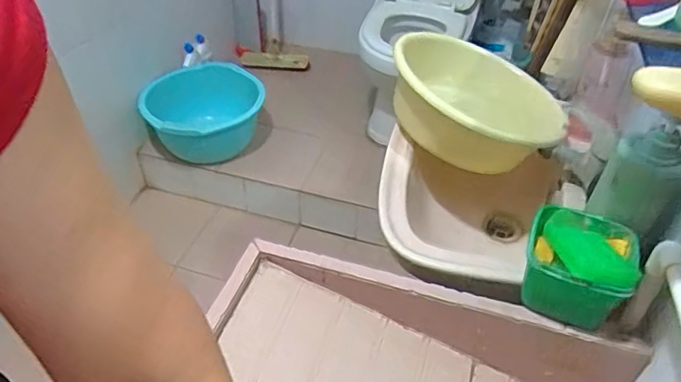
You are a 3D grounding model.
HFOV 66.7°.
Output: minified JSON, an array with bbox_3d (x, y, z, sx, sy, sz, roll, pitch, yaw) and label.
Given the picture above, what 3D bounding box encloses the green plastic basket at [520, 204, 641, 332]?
[{"bbox_3d":[0.271,0.091,0.605,0.116,0.097,0.120,22,45,20],"label":"green plastic basket"}]

